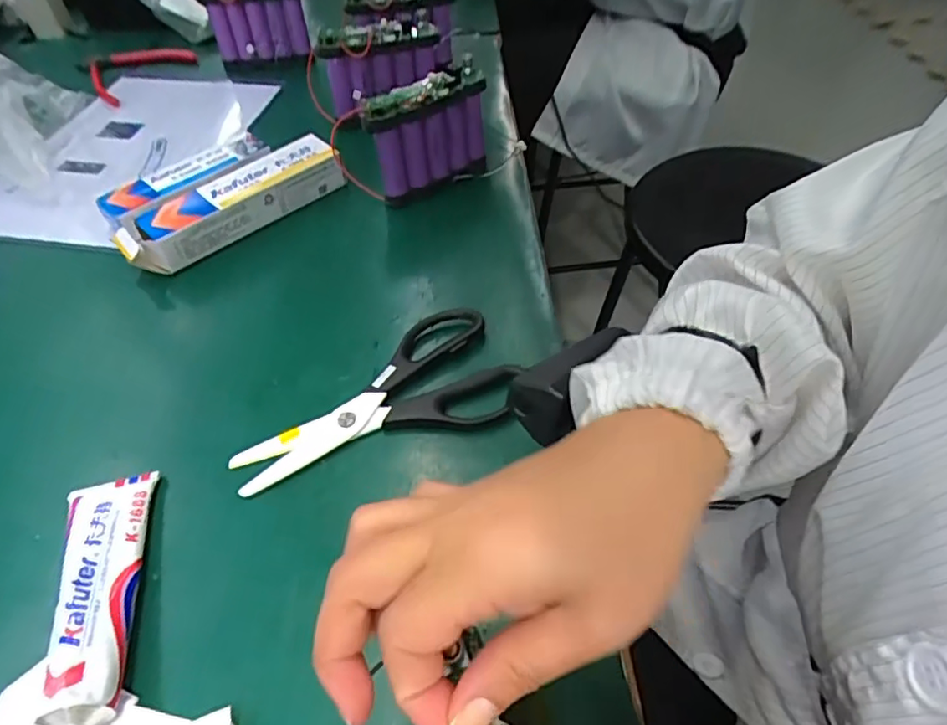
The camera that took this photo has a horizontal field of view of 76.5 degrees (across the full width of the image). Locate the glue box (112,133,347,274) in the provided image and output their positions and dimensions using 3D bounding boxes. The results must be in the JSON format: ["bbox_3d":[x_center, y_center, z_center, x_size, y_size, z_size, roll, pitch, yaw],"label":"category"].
[{"bbox_3d":[-0.205,-0.134,0.514,0.186,0.047,0.048,-34,56,-23],"label":"glue box"}]

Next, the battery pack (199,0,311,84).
[{"bbox_3d":[-0.246,-0.384,0.685,0.118,0.114,0.027,-2,37,7],"label":"battery pack"}]

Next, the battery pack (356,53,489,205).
[{"bbox_3d":[-0.037,-0.192,0.519,0.110,0.104,0.026,-28,54,-19],"label":"battery pack"}]

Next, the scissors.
[{"bbox_3d":[-0.062,0.028,0.386,0.182,0.018,0.095,-24,52,-16],"label":"scissors"}]

